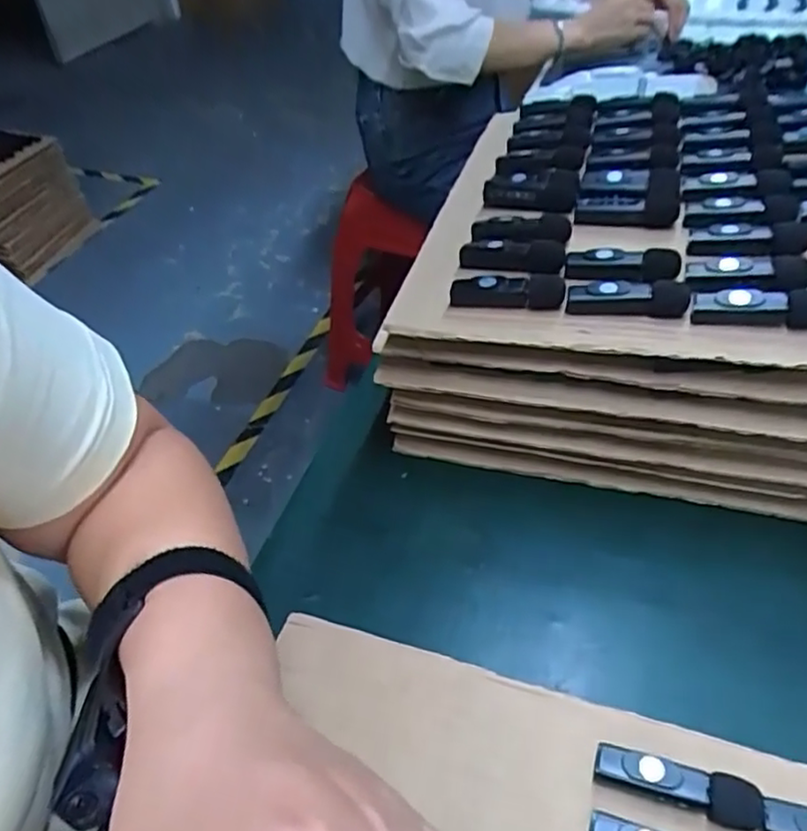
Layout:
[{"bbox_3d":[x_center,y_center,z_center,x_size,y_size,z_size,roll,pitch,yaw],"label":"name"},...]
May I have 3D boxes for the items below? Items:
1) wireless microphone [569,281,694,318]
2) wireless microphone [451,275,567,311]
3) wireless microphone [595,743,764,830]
[{"bbox_3d":[0.125,-0.066,0.373,0.064,0.017,0.014,8,46,9],"label":"wireless microphone"},{"bbox_3d":[0.062,-0.074,0.398,0.066,0.018,0.015,10,47,11],"label":"wireless microphone"},{"bbox_3d":[0.115,0.156,0.283,0.065,0.017,0.016,13,47,13],"label":"wireless microphone"}]

